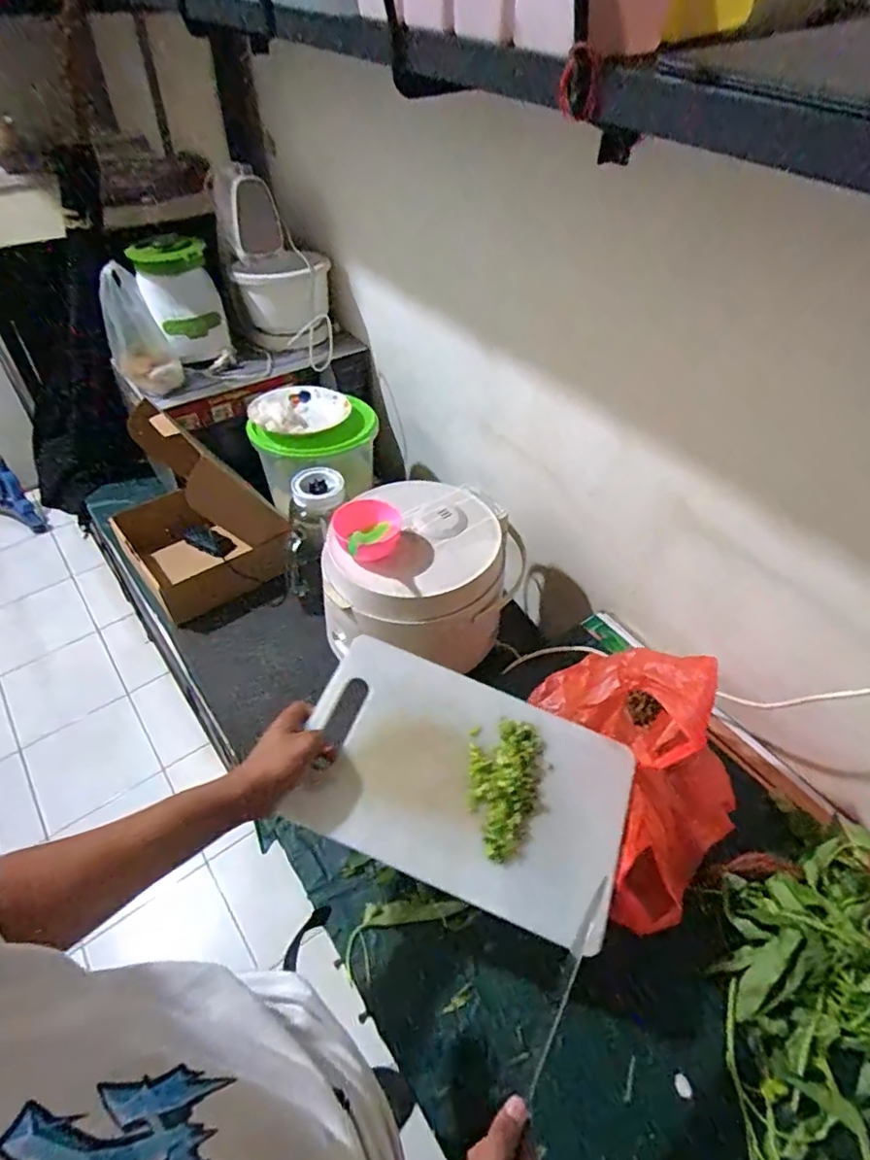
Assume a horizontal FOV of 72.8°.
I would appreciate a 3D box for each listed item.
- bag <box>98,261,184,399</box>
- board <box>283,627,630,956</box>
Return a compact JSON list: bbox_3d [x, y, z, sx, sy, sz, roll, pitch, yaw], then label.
[{"bbox_3d":[-0.542,-0.443,1.080,0.109,0.206,0.103,-21,52,-18],"label":"bag"},{"bbox_3d":[0.029,0.219,0.656,0.357,0.016,0.224,22,57,8],"label":"board"}]

